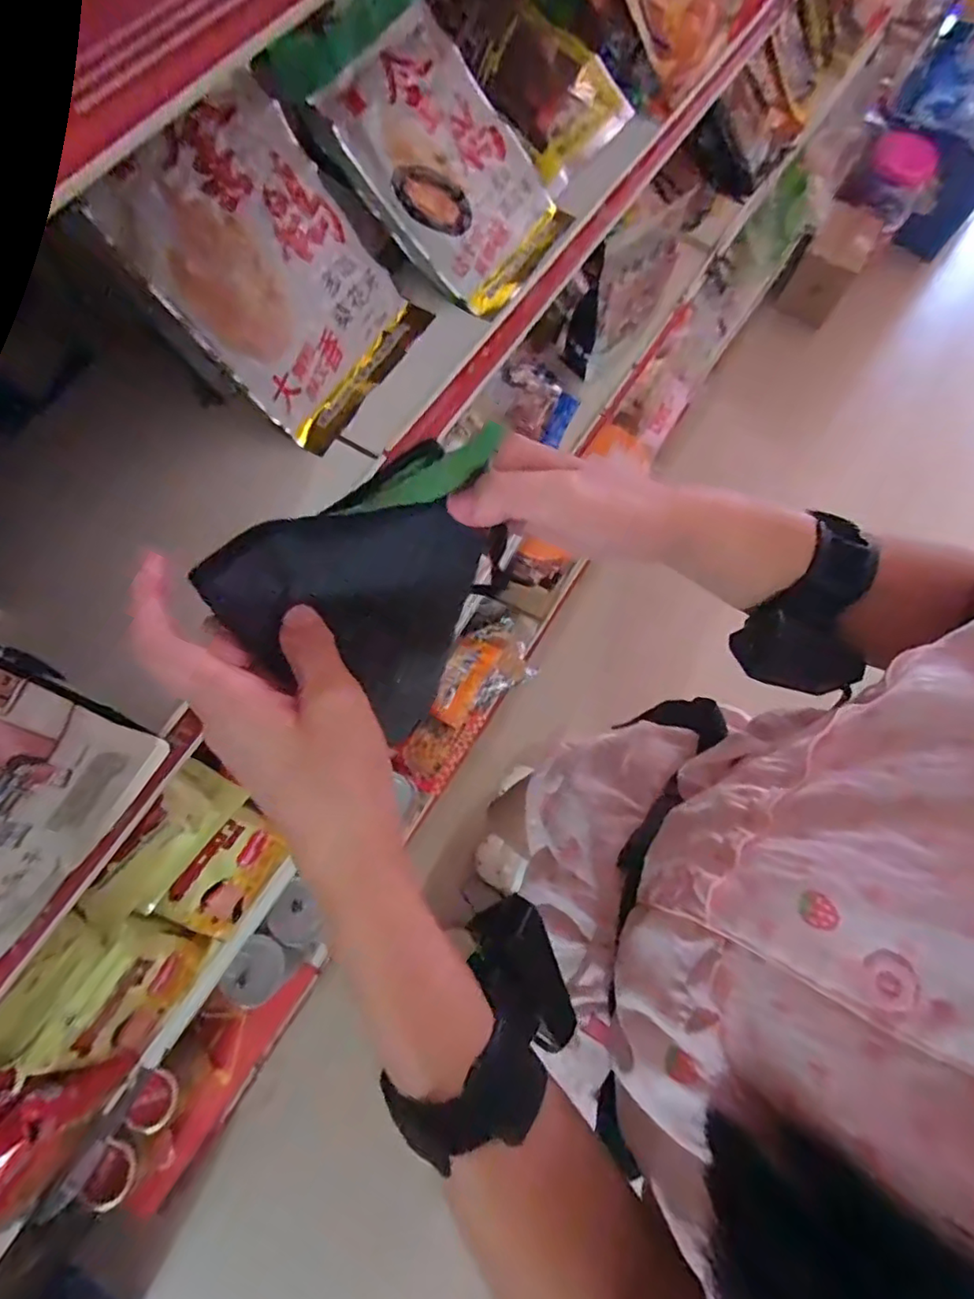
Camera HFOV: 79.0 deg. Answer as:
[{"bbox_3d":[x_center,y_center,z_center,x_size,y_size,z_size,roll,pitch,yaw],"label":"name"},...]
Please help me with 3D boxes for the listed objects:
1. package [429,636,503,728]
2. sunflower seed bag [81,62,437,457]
[{"bbox_3d":[-0.046,0.058,1.182,0.092,0.032,0.189,34,67,-18],"label":"package"},{"bbox_3d":[-0.169,-0.305,0.487,0.050,0.212,0.186,14,65,44],"label":"sunflower seed bag"}]

